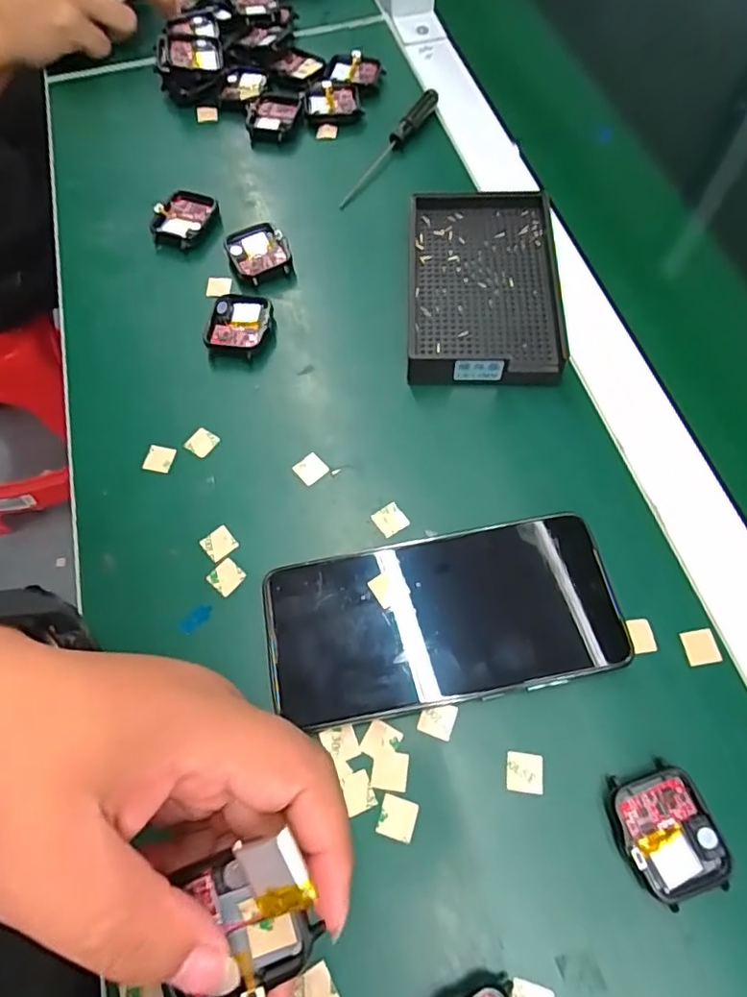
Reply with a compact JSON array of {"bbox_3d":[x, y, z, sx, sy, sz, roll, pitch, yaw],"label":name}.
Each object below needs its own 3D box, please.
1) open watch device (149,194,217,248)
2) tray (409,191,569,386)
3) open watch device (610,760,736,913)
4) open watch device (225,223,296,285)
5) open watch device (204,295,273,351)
[{"bbox_3d":[-0.133,-0.194,0.400,0.035,0.014,0.047,18,67,10],"label":"open watch device"},{"bbox_3d":[0.068,-0.134,0.359,0.089,0.021,0.138,2,65,3],"label":"tray"},{"bbox_3d":[0.120,0.138,0.236,0.038,0.013,0.047,-21,66,-7],"label":"open watch device"},{"bbox_3d":[-0.076,-0.162,0.385,0.038,0.013,0.045,-22,66,-8],"label":"open watch device"},{"bbox_3d":[-0.084,-0.108,0.361,0.037,0.012,0.042,7,65,6],"label":"open watch device"}]

